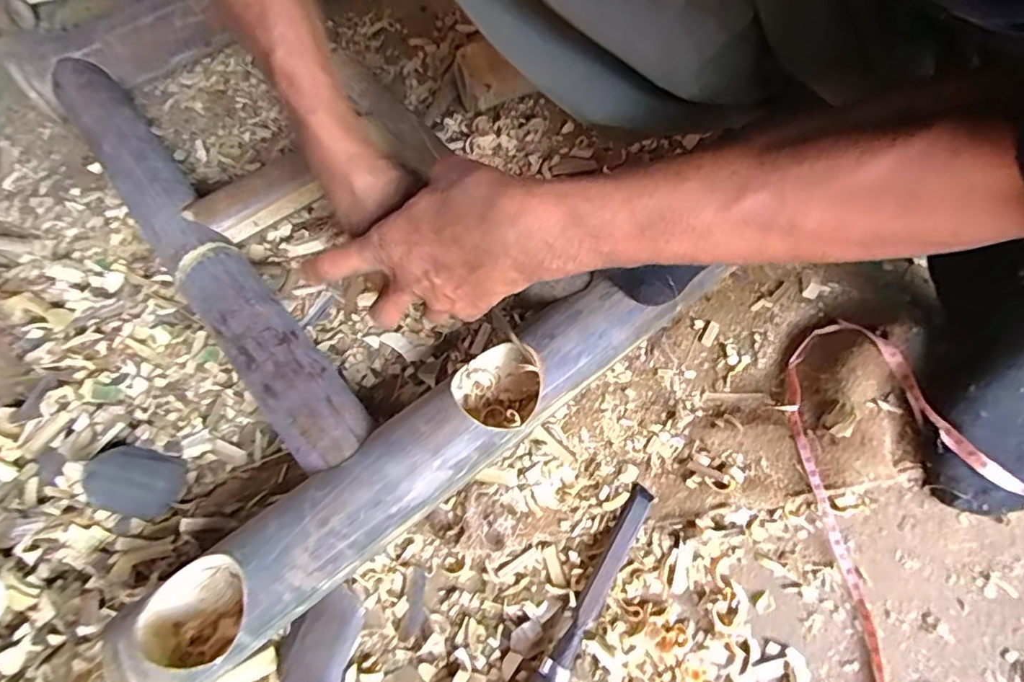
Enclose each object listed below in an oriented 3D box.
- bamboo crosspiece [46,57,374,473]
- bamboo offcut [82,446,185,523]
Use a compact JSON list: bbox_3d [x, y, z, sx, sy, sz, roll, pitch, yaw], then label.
[{"bbox_3d":[-0.304,-0.097,0.523,0.068,0.069,0.570,-37,66,-16],"label":"bamboo crosspiece"},{"bbox_3d":[-0.292,0.108,0.432,0.067,0.015,0.050,21,53,-11],"label":"bamboo offcut"}]

